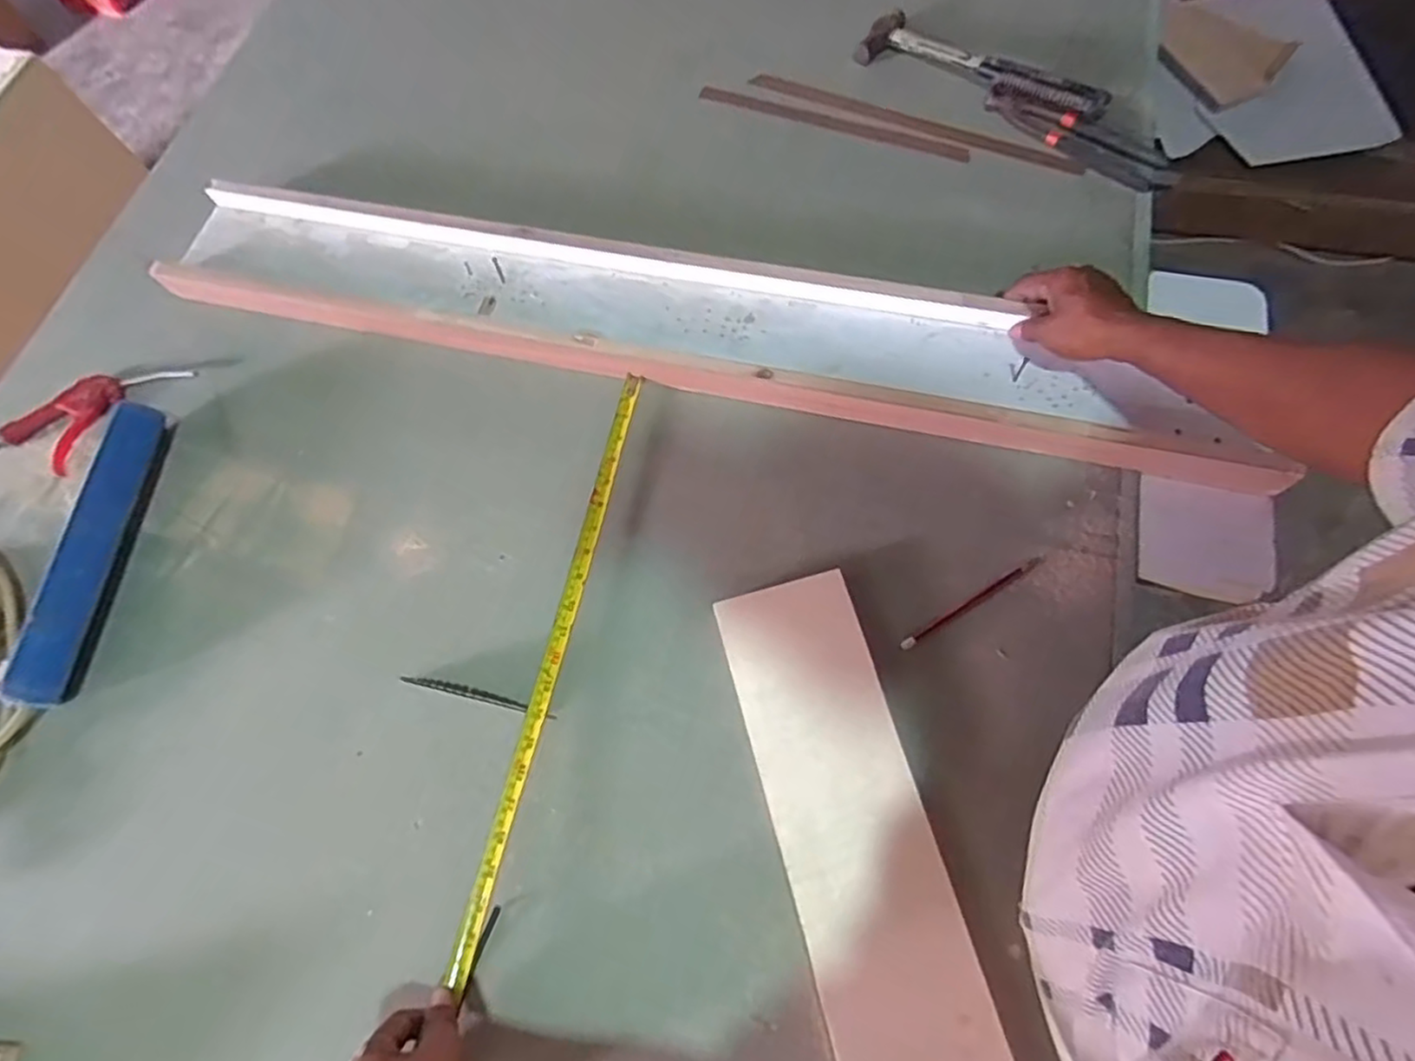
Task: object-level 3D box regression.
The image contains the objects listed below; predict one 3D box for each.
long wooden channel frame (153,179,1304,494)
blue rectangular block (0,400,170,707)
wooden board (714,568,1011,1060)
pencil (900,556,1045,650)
[{"bbox_3d":[-0.049,-0.229,0.736,1.167,0.045,0.164,14,71,9],"label":"long wooden channel frame"},{"bbox_3d":[-0.593,0.015,0.660,0.029,0.051,0.293,3,68,5],"label":"blue rectangular block"},{"bbox_3d":[0.123,0.267,0.540,0.118,0.024,0.469,-15,70,-3],"label":"wooden board"},{"bbox_3d":[0.241,0.064,0.619,0.157,0.004,0.010,-30,71,-8],"label":"pencil"}]

